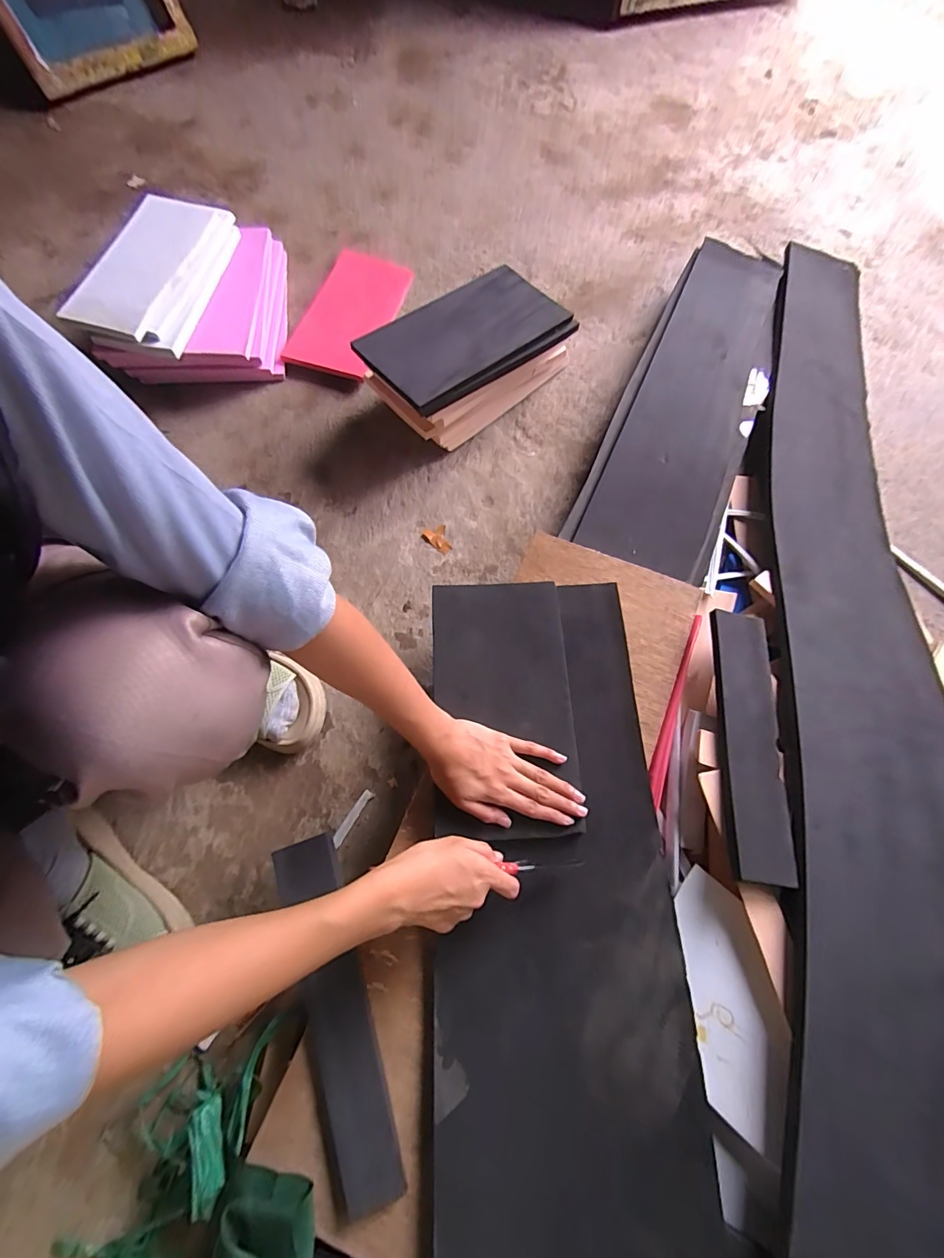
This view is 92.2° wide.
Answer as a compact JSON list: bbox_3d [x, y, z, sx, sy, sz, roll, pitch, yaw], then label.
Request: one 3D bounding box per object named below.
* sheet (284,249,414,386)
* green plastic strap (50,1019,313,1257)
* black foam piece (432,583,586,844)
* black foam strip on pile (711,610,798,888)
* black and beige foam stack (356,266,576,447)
[{"bbox_3d":[-0.220,-0.563,0.807,0.159,0.021,0.293,17,70,4],"label":"sheet"},{"bbox_3d":[-0.255,0.562,0.369,0.213,0.064,0.373,7,71,28],"label":"green plastic strap"},{"bbox_3d":[0.032,0.080,0.505,0.149,0.022,0.277,-3,72,3],"label":"black foam piece"},{"bbox_3d":[0.294,0.112,0.478,0.059,0.013,0.275,8,67,0],"label":"black foam strip on pile"},{"bbox_3d":[0.000,-0.405,0.698,0.308,0.133,0.164,-35,75,-14],"label":"black and beige foam stack"}]

